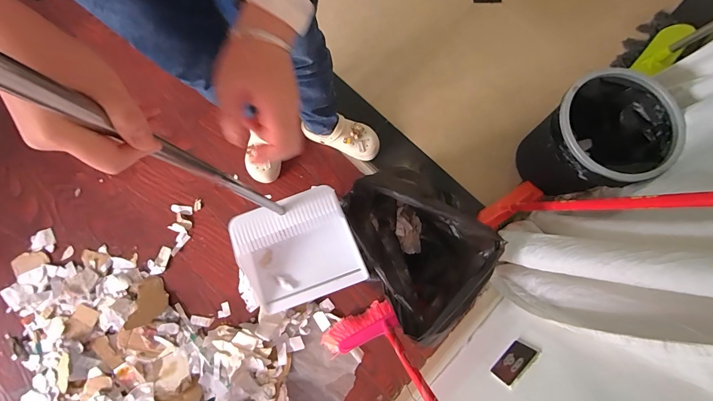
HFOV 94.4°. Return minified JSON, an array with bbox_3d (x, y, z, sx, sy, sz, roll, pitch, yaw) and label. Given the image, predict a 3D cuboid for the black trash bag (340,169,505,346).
[{"bbox_3d":[0.129,0.116,0.834,0.266,0.258,0.356,-42,83,-7],"label":"black trash bag"}]

